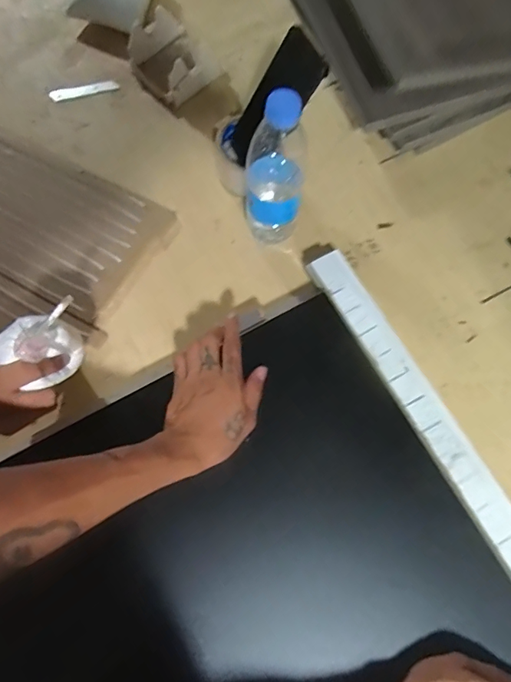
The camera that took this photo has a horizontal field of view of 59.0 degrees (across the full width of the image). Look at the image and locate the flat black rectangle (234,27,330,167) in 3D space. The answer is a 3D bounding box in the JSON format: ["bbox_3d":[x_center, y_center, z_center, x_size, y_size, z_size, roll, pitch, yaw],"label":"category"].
[{"bbox_3d":[0.020,-0.283,0.541,0.017,0.152,0.067,-7,66,-45],"label":"flat black rectangle"}]

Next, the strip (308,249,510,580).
[{"bbox_3d":[0.202,0.110,0.471,0.039,0.010,0.500,-28,75,-6],"label":"strip"}]

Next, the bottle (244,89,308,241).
[{"bbox_3d":[0.021,-0.184,0.507,0.066,0.217,0.064,1,74,2],"label":"bottle"}]

